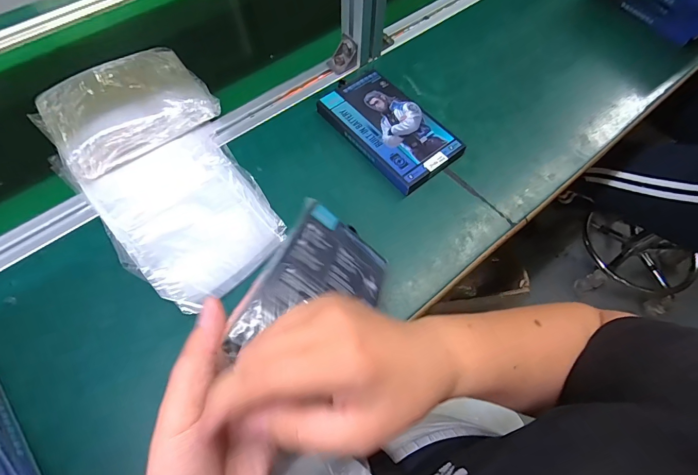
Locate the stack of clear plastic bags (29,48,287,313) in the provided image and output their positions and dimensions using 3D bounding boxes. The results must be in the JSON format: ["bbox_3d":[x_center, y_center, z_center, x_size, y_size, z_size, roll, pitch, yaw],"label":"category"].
[{"bbox_3d":[-0.205,-0.086,0.400,0.173,0.042,0.325,-37,71,-18],"label":"stack of clear plastic bags"}]

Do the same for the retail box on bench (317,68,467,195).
[{"bbox_3d":[0.052,-0.135,0.443,0.107,0.020,0.164,-36,70,-18],"label":"retail box on bench"}]

